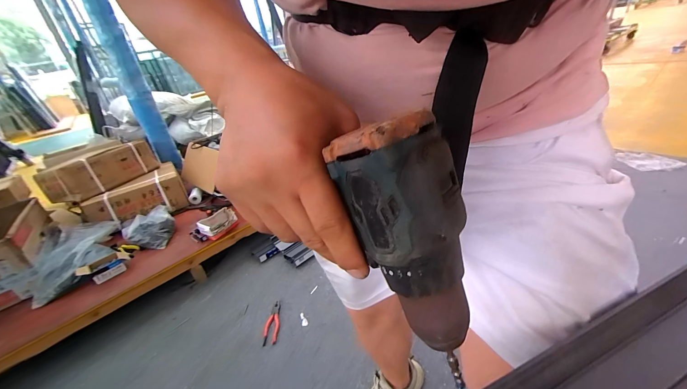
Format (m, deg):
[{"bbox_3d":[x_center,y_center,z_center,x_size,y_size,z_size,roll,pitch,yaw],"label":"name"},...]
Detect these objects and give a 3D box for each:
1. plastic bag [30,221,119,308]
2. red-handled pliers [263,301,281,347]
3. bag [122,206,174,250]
[{"bbox_3d":[-1.191,0.244,1.318,0.229,0.118,0.501,-21,31,-18],"label":"plastic bag"},{"bbox_3d":[-0.267,0.480,1.112,0.052,0.011,0.190,-6,26,0],"label":"red-handled pliers"},{"bbox_3d":[-0.963,0.167,1.461,0.214,0.111,0.317,-26,32,-25],"label":"bag"}]

